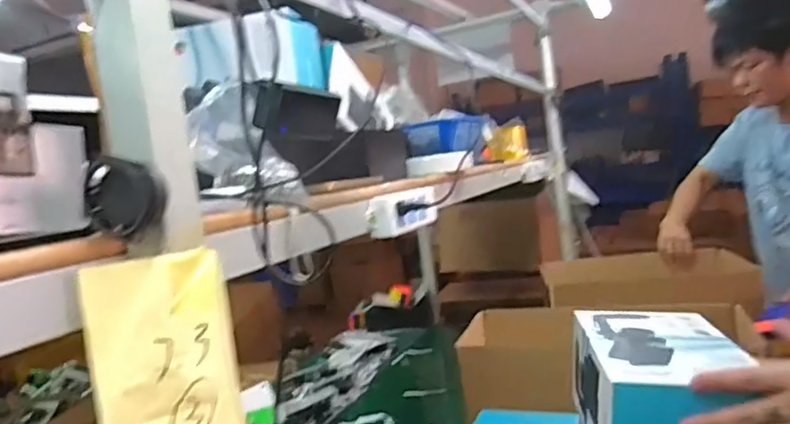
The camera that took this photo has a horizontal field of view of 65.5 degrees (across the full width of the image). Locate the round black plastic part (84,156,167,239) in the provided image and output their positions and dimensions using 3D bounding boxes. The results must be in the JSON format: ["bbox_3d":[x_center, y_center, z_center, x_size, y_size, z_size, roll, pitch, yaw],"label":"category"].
[{"bbox_3d":[-0.175,-0.011,0.398,0.046,0.049,0.028,-9,5,-25],"label":"round black plastic part"}]

